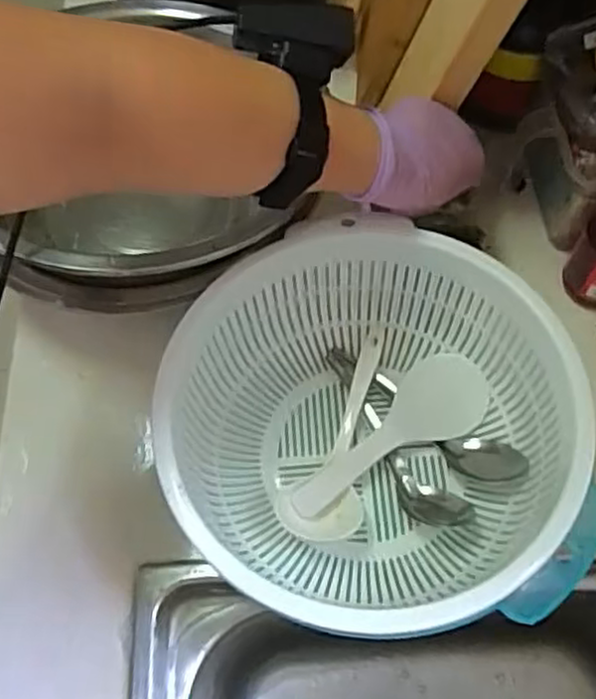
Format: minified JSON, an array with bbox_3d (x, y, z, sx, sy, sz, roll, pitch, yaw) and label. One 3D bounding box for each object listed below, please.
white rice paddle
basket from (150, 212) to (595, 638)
[{"bbox_3d":[0.067,0.062,0.542,0.173,0.009,0.061,-31,67,-11],"label":"white rice paddle"},{"bbox_3d":[0.049,0.056,0.499,0.257,0.120,0.263,-1,64,2],"label":"basket"}]

